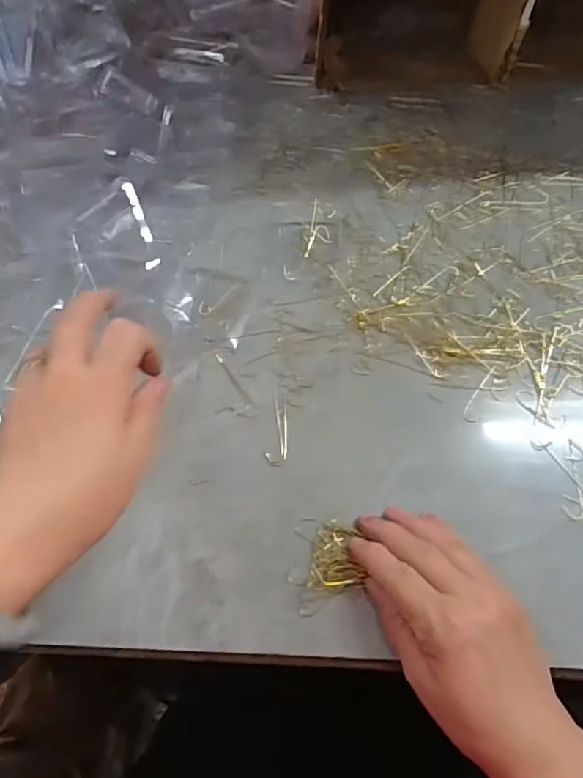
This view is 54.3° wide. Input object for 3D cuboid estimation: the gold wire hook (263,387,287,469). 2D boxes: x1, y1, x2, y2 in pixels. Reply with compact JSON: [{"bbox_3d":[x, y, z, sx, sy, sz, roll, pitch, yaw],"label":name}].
[{"bbox_3d":[-0.010,0.027,0.408,0.015,0.004,0.059,1,61,4],"label":"gold wire hook"}]

